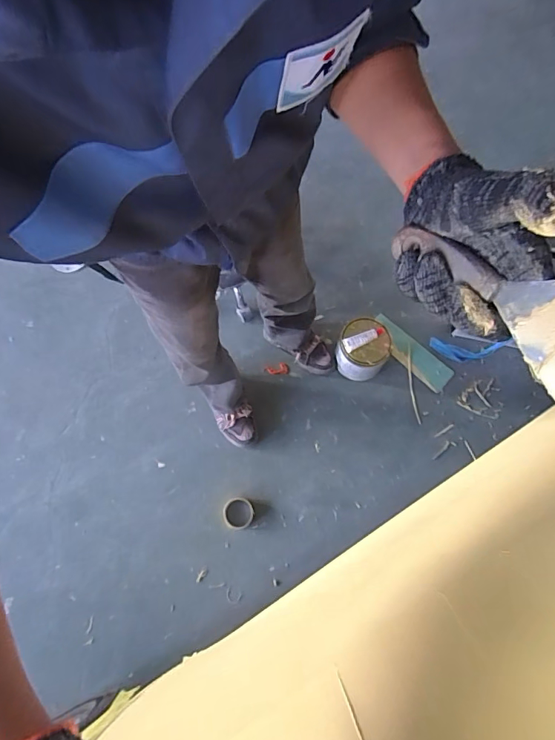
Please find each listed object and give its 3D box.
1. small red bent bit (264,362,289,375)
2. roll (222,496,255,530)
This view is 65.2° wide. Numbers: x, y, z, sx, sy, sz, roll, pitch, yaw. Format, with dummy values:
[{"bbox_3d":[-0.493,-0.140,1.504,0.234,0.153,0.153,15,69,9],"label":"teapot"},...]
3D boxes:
[{"bbox_3d":[-0.002,-0.005,1.414,0.081,0.012,0.041,-1,70,0],"label":"small red bent bit"},{"bbox_3d":[-0.114,0.417,1.260,0.094,0.026,0.091,0,70,0],"label":"roll"}]

